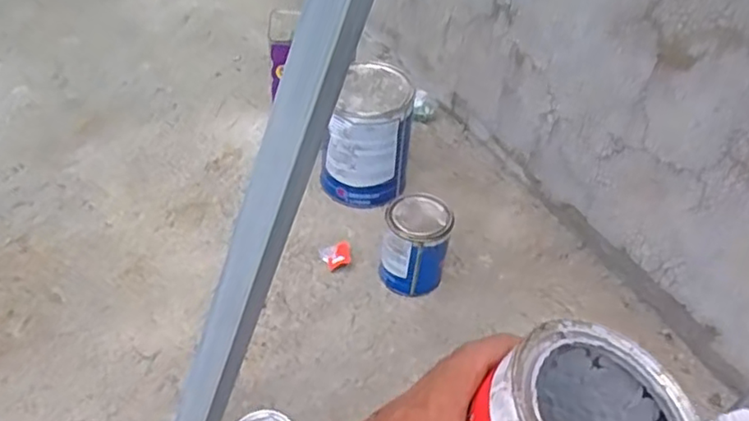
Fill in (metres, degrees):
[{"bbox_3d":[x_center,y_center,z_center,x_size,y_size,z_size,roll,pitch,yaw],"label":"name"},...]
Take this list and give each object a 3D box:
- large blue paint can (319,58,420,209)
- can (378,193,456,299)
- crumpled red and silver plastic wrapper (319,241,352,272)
[{"bbox_3d":[-0.008,-0.131,1.143,0.143,0.208,0.150,2,44,-2],"label":"large blue paint can"},{"bbox_3d":[0.065,0.055,1.021,0.105,0.136,0.110,11,46,6],"label":"can"},{"bbox_3d":[-0.061,0.074,1.074,0.053,0.005,0.051,-20,49,-23],"label":"crumpled red and silver plastic wrapper"}]

